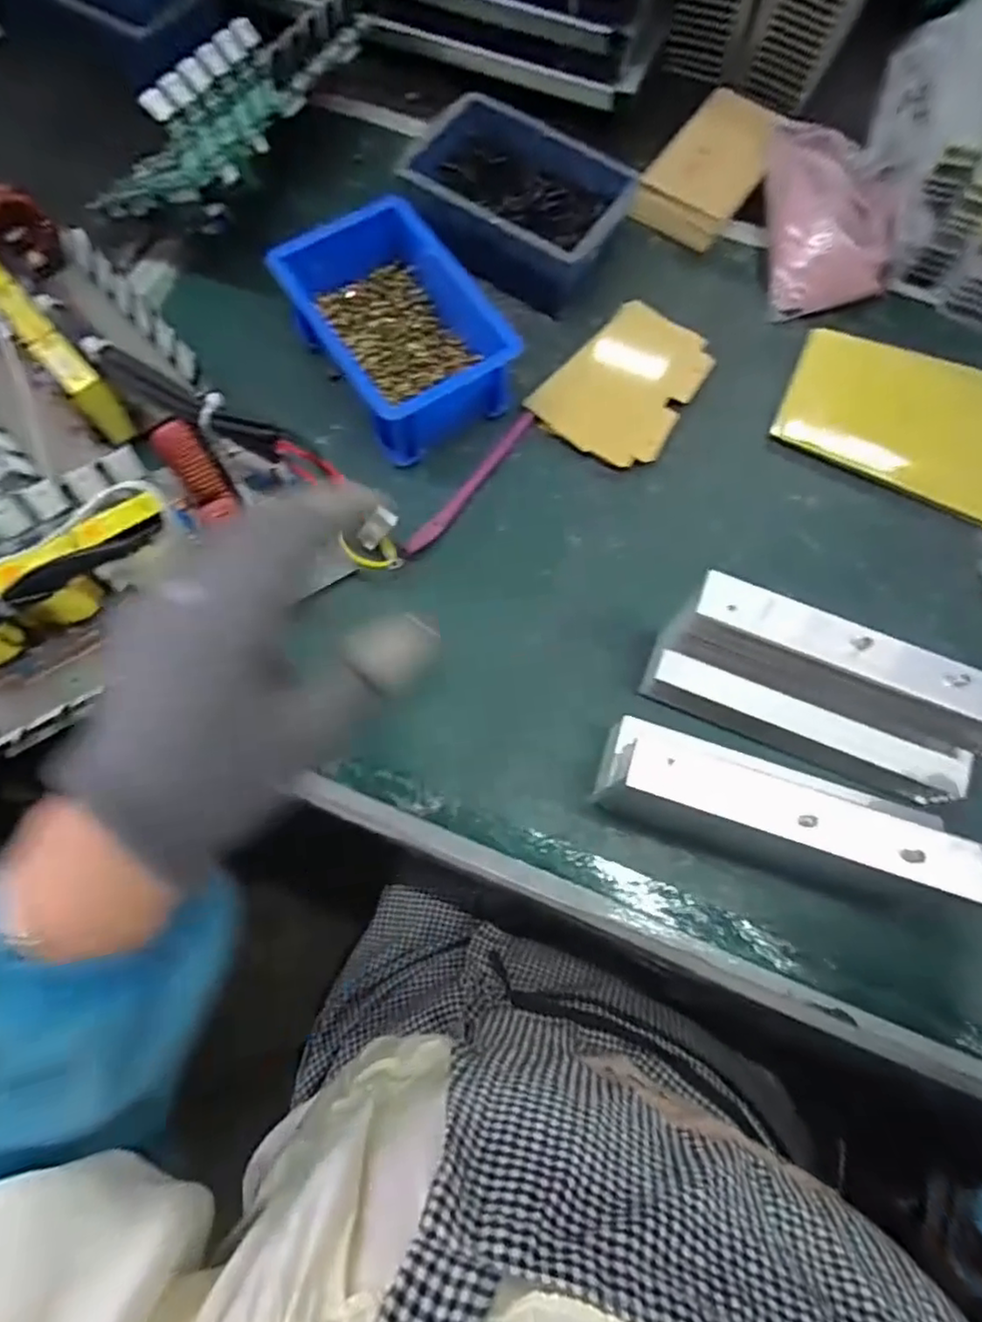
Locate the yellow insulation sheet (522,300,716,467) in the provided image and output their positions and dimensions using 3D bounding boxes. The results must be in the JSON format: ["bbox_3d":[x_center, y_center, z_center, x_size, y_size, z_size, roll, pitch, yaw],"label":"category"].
[{"bbox_3d":[0.091,-0.184,0.432,0.086,0.008,0.120,36,75,10],"label":"yellow insulation sheet"}]

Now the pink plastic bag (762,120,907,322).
[{"bbox_3d":[0.244,-0.314,0.454,0.086,0.039,0.138,1,74,-1],"label":"pink plastic bag"}]

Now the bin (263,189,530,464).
[{"bbox_3d":[-0.060,-0.209,0.409,0.095,0.050,0.143,-32,78,-10],"label":"bin"}]

